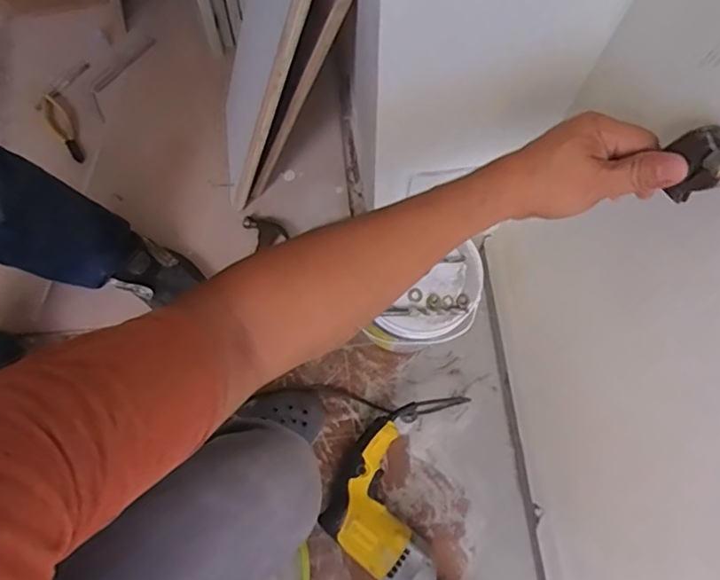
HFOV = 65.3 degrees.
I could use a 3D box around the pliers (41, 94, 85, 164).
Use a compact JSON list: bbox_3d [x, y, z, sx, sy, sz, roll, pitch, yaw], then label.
[{"bbox_3d":[-0.552,-0.303,1.037,0.025,0.042,0.148,-29,76,-7],"label":"pliers"}]

